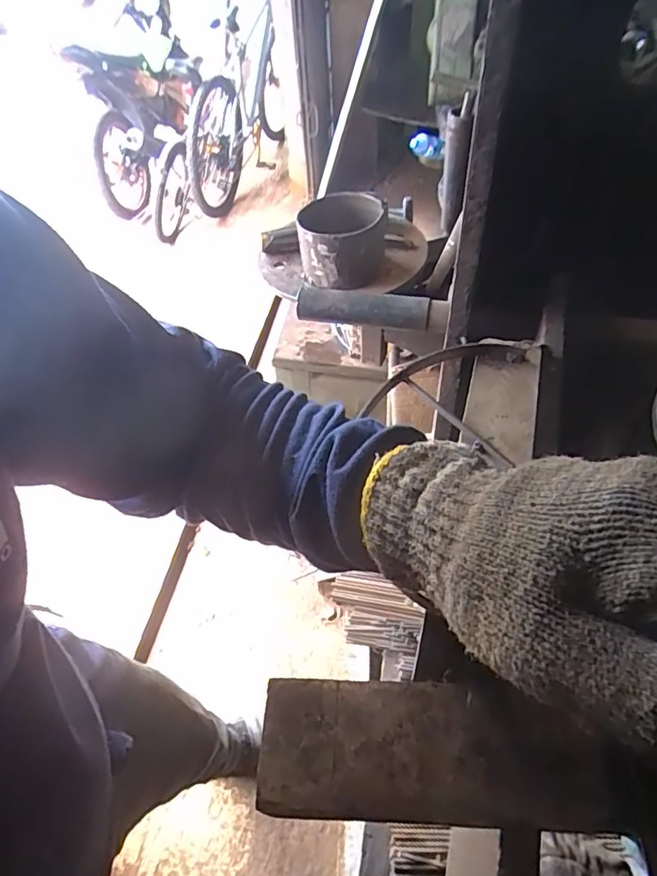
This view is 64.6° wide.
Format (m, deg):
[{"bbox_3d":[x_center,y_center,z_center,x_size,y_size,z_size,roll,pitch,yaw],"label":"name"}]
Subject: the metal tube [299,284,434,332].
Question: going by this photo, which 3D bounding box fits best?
[{"bbox_3d":[0.034,-0.135,0.539,0.136,0.037,0.027,10,51,12],"label":"metal tube"}]

